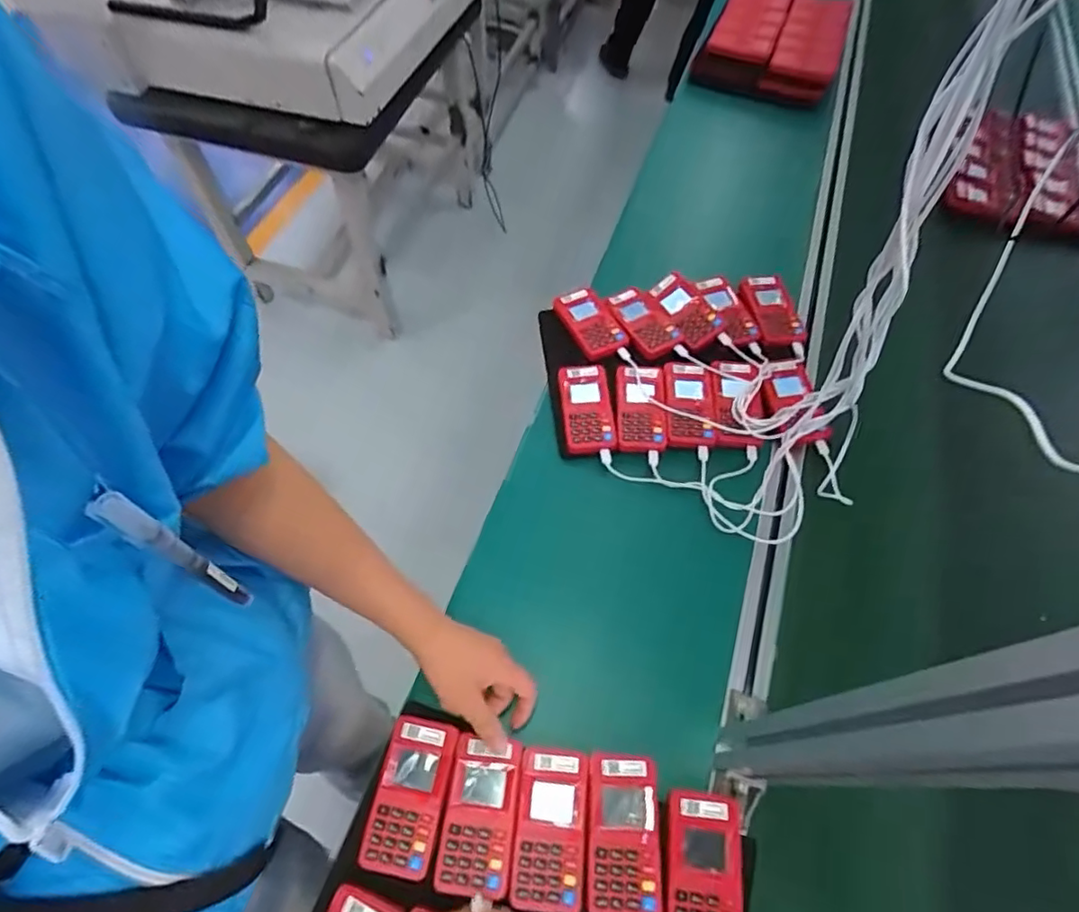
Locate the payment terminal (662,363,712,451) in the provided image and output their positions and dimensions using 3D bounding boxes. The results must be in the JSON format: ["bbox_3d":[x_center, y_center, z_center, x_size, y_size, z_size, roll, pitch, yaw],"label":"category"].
[{"bbox_3d":[0.189,-0.067,0.733,0.057,0.018,0.121,4,61,1],"label":"payment terminal"}]

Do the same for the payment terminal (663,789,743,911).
[{"bbox_3d":[0.141,0.360,0.494,0.066,0.015,0.122,8,61,4],"label":"payment terminal"}]

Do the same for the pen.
[{"bbox_3d":[-0.180,0.053,0.294,0.009,0.131,0.012,17,62,9],"label":"pen"}]

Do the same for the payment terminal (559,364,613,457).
[{"bbox_3d":[0.060,-0.061,0.741,0.060,0.021,0.121,-9,66,9],"label":"payment terminal"}]

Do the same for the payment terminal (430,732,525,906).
[{"bbox_3d":[-0.053,0.316,0.512,0.063,0.013,0.116,6,61,3],"label":"payment terminal"}]

